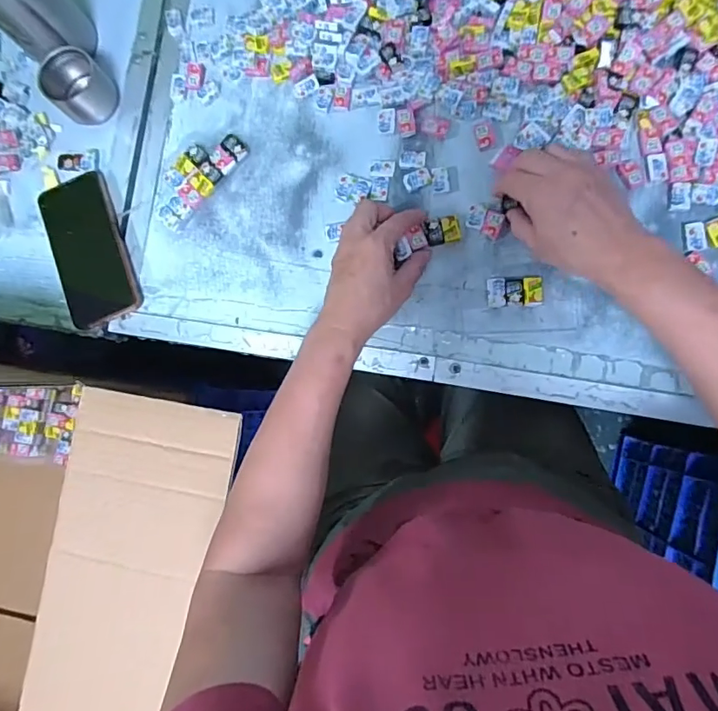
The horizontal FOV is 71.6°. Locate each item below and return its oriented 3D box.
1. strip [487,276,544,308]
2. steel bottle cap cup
[{"bbox_3d":[0.153,-0.062,0.488,0.053,0.009,0.029,-2,86,7],"label":"strip"},{"bbox_3d":[-0.305,-0.294,0.545,0.056,0.045,0.061,-1,86,7],"label":"steel bottle cap cup"}]

